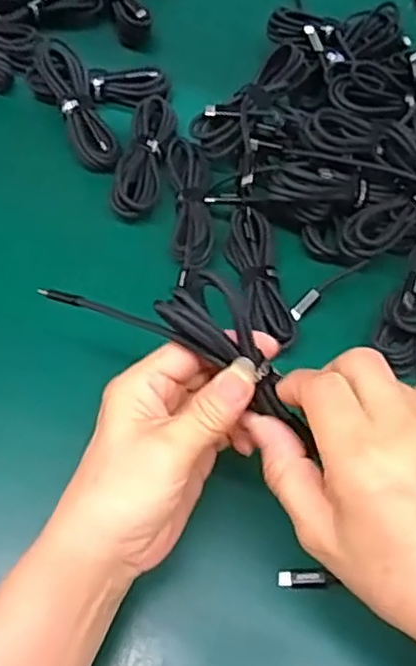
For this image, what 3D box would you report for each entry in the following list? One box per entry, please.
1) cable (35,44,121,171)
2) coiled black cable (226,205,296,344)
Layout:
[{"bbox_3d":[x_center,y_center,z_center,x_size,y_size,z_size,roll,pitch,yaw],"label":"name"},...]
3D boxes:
[{"bbox_3d":[-0.101,-0.173,0.506,0.031,0.019,0.111,-21,77,-12],"label":"cable"},{"bbox_3d":[0.035,-0.038,0.451,0.031,0.016,0.105,-7,62,-5],"label":"coiled black cable"}]

